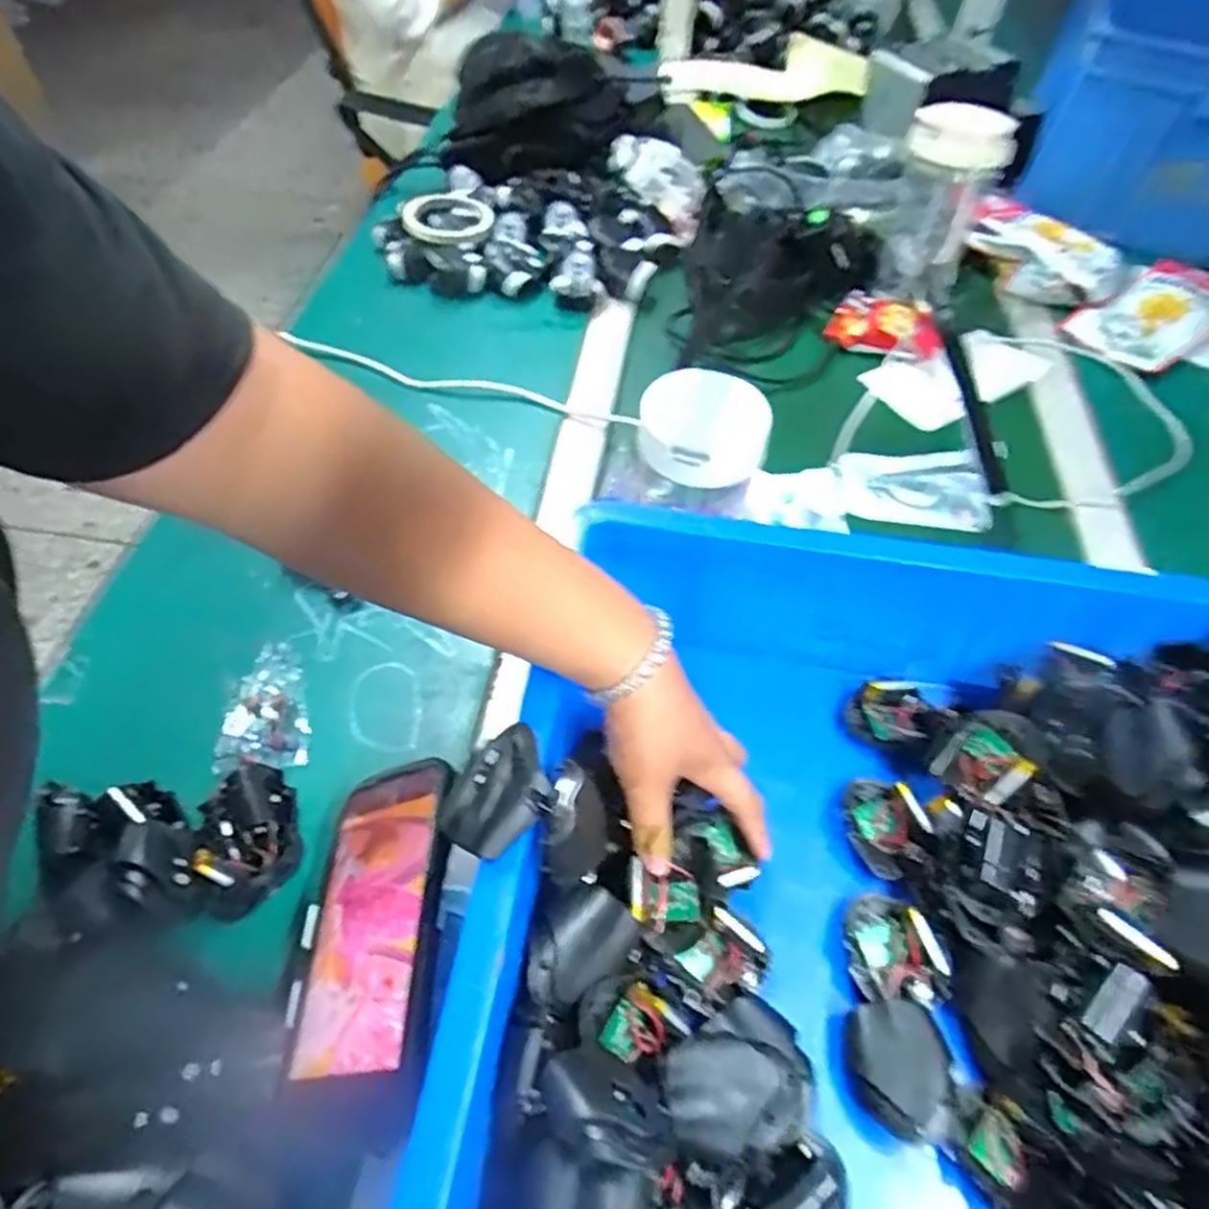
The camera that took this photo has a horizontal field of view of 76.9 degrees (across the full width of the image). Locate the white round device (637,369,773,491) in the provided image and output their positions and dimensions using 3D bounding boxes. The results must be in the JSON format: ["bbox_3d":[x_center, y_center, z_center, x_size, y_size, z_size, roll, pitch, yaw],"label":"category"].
[{"bbox_3d":[0.062,-0.114,0.494,0.082,0.040,0.077,5,53,1],"label":"white round device"}]

